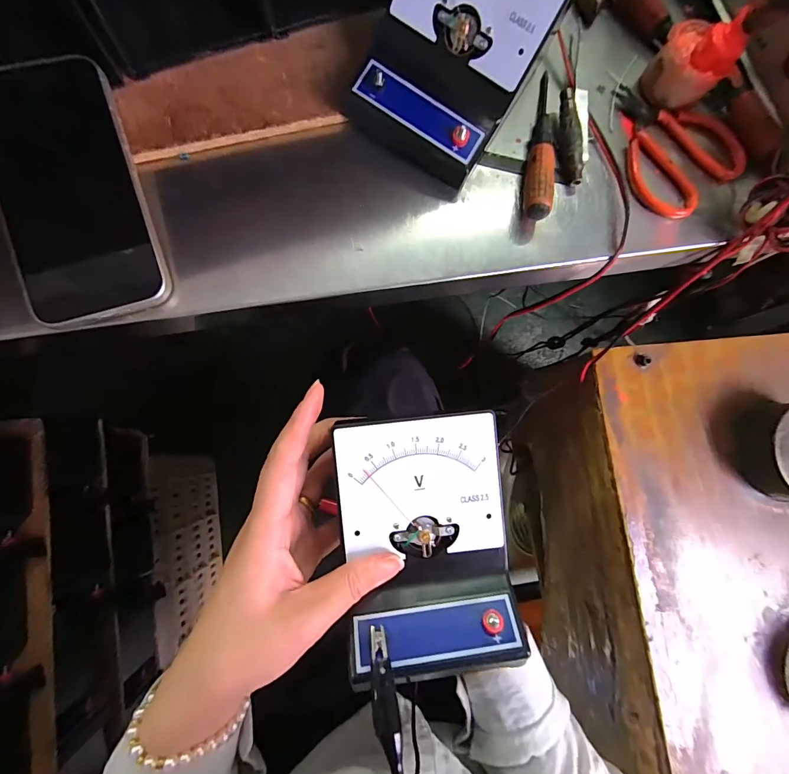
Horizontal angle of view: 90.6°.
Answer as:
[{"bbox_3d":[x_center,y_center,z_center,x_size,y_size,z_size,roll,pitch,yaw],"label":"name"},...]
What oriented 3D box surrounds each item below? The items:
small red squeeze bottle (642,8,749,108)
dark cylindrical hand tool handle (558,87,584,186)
[{"bbox_3d":[0.214,-0.232,0.277,0.046,0.047,0.055,-34,86,-8],"label":"small red squeeze bottle"},{"bbox_3d":[0.125,-0.178,0.282,0.014,0.018,0.068,-2,81,-6],"label":"dark cylindrical hand tool handle"}]

